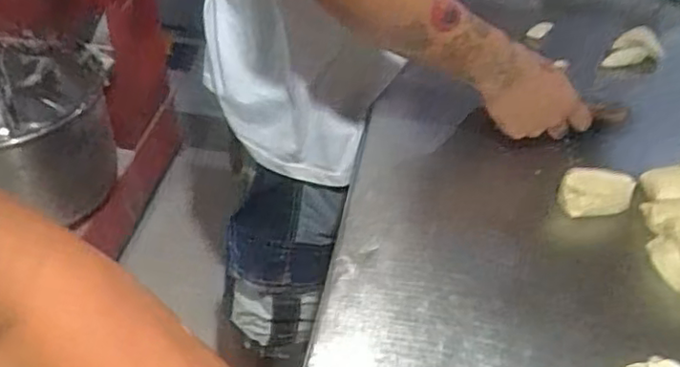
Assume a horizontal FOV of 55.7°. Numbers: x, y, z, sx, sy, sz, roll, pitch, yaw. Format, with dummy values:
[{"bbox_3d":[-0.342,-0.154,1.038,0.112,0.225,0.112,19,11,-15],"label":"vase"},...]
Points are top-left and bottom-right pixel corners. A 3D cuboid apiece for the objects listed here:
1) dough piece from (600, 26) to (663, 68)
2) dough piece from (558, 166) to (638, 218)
[{"bbox_3d":[0.399,-0.180,0.874,0.069,0.036,0.081,25,45,21],"label":"dough piece"},{"bbox_3d":[0.258,0.010,0.648,0.072,0.040,0.040,10,42,7],"label":"dough piece"}]

